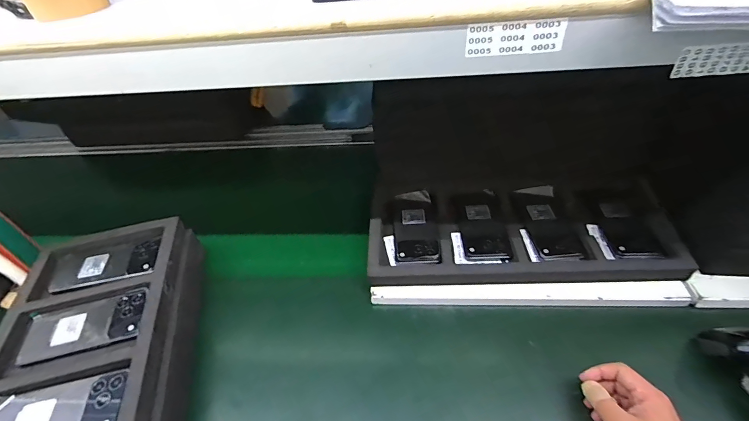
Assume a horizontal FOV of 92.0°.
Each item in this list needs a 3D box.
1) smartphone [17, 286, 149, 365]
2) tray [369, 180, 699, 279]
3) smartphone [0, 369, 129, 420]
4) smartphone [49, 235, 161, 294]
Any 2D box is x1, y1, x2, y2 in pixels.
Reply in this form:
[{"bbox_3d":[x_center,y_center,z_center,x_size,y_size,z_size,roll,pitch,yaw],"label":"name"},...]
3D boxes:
[{"bbox_3d":[-0.380,0.147,0.480,0.151,0.006,0.080,-13,45,-6],"label":"smartphone"},{"bbox_3d":[0.223,0.028,0.594,0.458,0.036,0.210,-1,45,6],"label":"tray"},{"bbox_3d":[-0.358,0.230,0.402,0.155,0.011,0.071,-11,45,-4],"label":"smartphone"},{"bbox_3d":[-0.401,0.078,0.546,0.145,0.012,0.071,-12,45,-5],"label":"smartphone"}]

